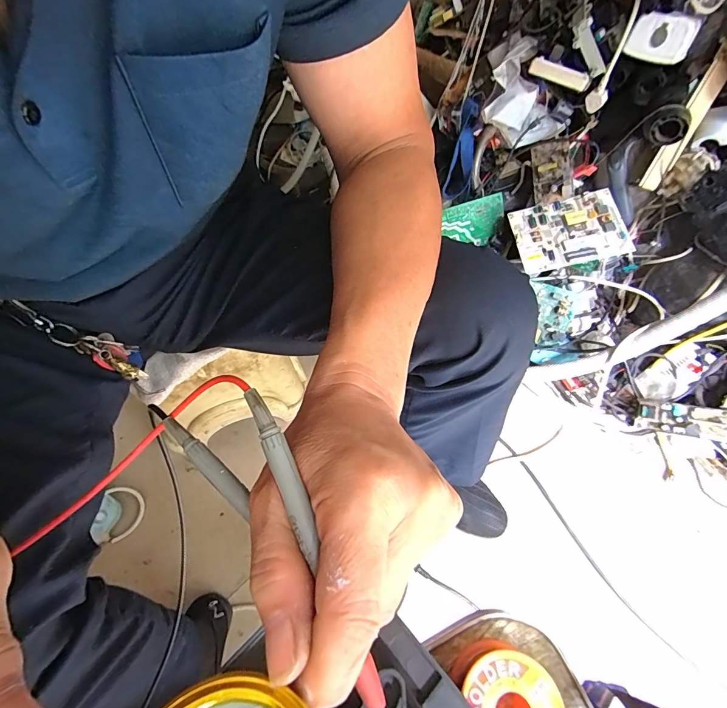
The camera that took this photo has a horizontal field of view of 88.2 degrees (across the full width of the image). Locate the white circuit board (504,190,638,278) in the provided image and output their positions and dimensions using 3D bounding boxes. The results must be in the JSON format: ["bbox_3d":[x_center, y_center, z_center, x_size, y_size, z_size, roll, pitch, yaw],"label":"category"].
[{"bbox_3d":[0.404,-0.243,0.743,0.193,0.017,0.147,-12,72,12],"label":"white circuit board"}]

